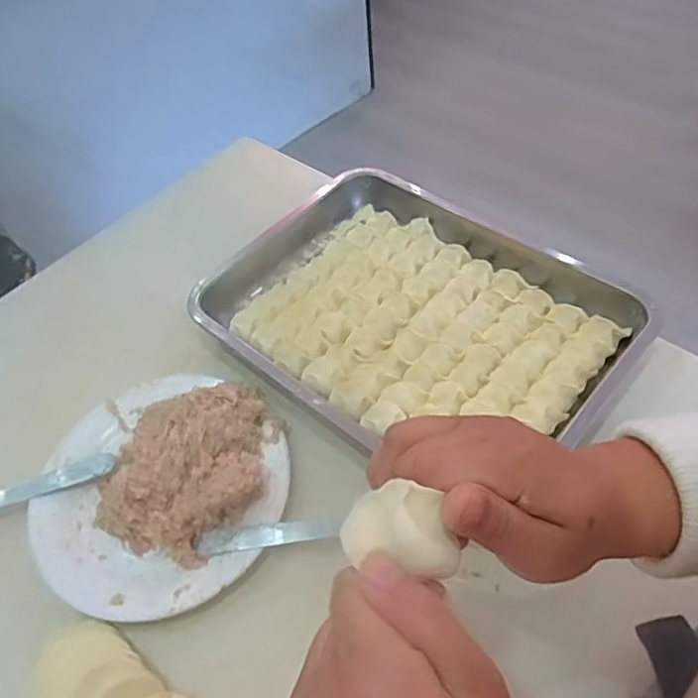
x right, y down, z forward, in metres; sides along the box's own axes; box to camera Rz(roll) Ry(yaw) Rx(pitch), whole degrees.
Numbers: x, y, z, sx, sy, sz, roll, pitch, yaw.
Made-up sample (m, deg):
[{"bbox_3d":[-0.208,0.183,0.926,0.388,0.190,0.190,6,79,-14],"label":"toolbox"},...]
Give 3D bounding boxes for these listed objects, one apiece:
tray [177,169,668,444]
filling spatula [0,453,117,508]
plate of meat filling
[{"bbox_3d":[0.058,-0.039,0.627,0.418,0.046,0.305,32,61,26],"label":"tray"},{"bbox_3d":[-0.289,0.127,0.542,0.155,0.009,0.024,-19,53,-9],"label":"filling spatula"},{"bbox_3d":[-0.169,0.112,0.527,0.214,0.036,0.215,-3,52,3],"label":"plate of meat filling"}]

